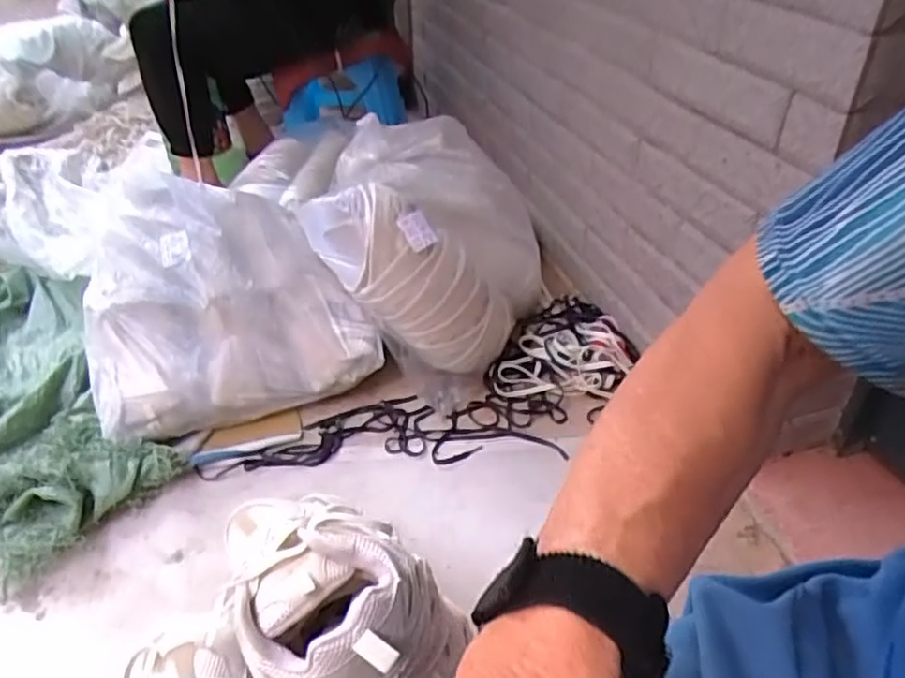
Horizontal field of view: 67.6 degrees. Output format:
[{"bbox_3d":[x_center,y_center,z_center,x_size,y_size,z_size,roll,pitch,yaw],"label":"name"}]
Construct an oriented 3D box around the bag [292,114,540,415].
[{"bbox_3d":[-0.042,-0.136,1.083,0.316,0.284,0.348,20,42,26],"label":"bag"}]

